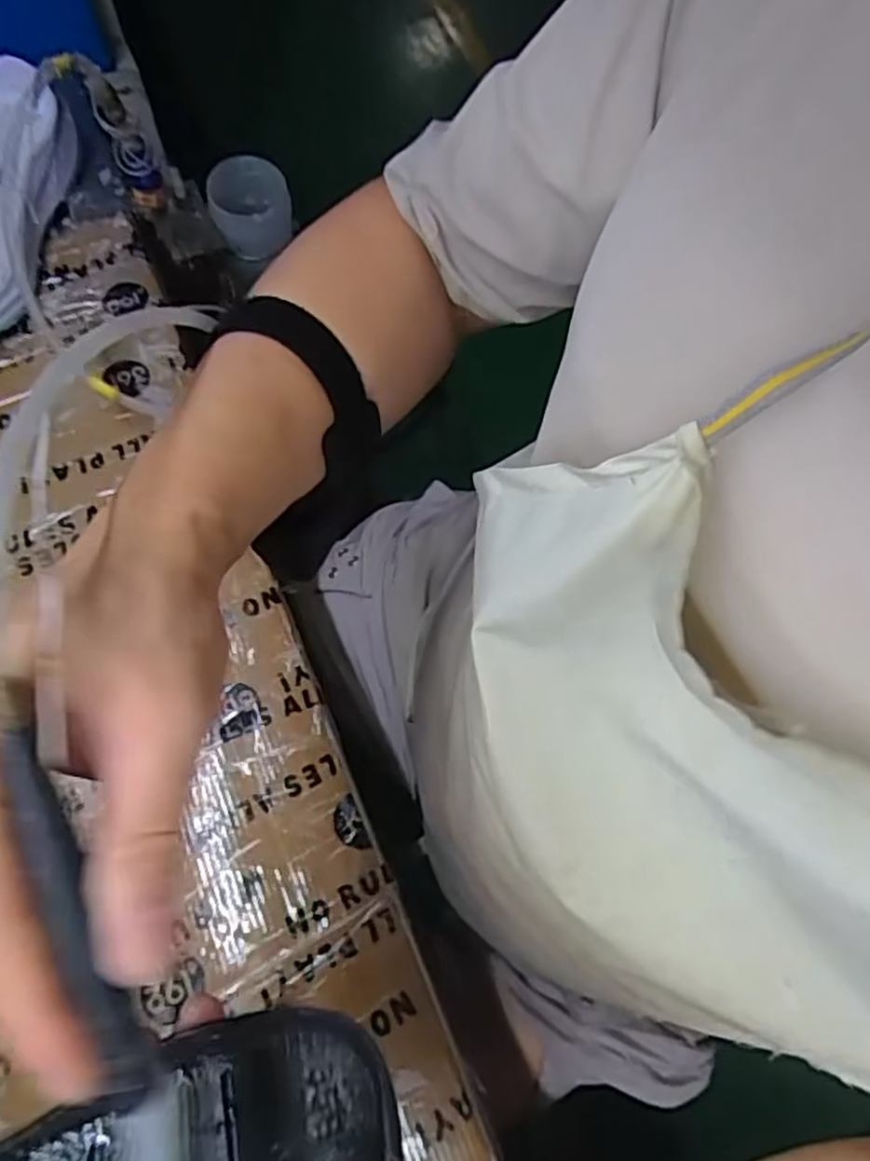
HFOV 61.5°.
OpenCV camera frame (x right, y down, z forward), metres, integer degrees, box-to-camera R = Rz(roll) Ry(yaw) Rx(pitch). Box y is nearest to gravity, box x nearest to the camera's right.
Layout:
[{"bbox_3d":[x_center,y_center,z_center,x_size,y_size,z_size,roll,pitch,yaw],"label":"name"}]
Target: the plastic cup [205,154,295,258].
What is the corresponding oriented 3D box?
[{"bbox_3d":[-0.178,-0.365,0.716,0.075,0.062,0.079,1,68,-1],"label":"plastic cup"}]

